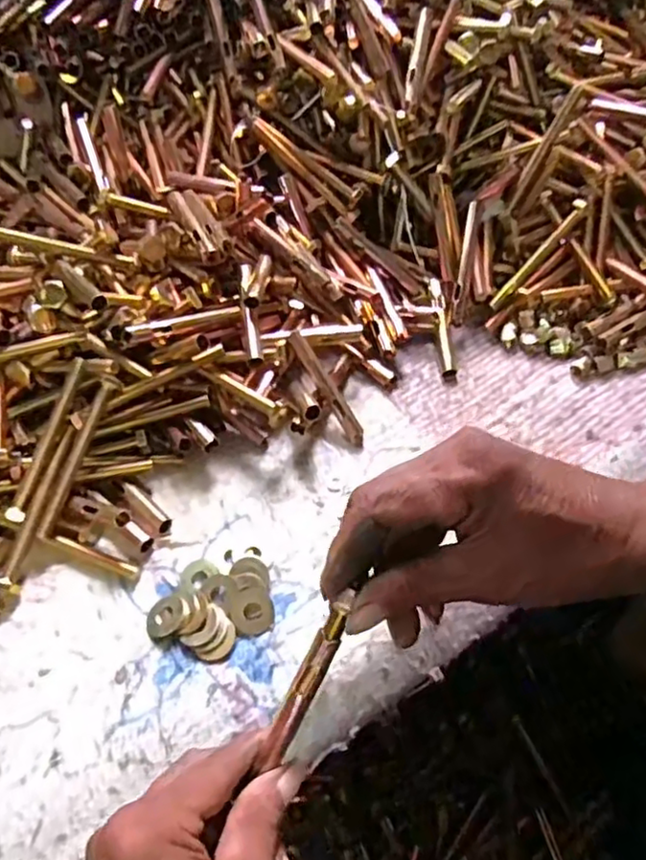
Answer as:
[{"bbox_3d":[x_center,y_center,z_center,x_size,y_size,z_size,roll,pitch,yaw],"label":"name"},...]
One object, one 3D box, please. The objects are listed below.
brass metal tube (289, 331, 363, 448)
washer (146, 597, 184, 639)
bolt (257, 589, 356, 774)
[{"bbox_3d":[0.004,-0.028,0.445,0.011,0.008,0.088,-31,91,-21],"label":"brass metal tube"},{"bbox_3d":[-0.090,0.106,0.369,0.023,0.004,0.024,-12,46,13],"label":"washer"},{"bbox_3d":[-0.008,0.113,0.286,0.011,0.008,0.080,26,94,19],"label":"bolt"}]

